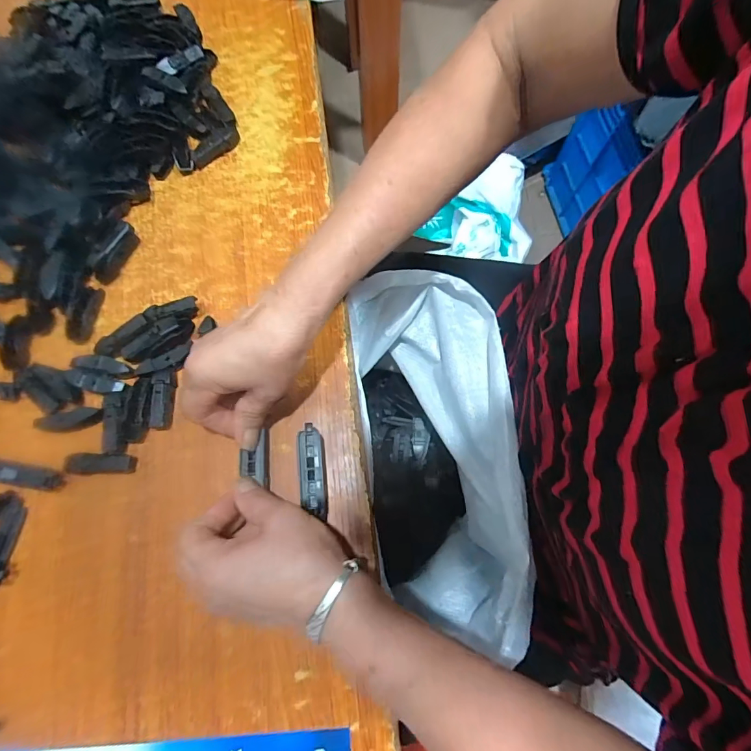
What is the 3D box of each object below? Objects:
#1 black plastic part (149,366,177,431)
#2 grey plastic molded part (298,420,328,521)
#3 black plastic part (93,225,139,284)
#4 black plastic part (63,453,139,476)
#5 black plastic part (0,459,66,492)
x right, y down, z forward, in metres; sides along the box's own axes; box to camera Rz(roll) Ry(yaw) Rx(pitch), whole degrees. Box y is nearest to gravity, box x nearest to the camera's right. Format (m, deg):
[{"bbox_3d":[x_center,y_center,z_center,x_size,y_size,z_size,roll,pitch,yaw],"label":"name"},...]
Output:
[{"bbox_3d":[-0.177,0.019,0.348,0.016,0.011,0.049,-4,75,0],"label":"black plastic part"},{"bbox_3d":[-0.048,0.075,0.329,0.020,0.020,0.070,-5,75,0],"label":"grey plastic molded part"},{"bbox_3d":[-0.237,-0.111,0.382,0.015,0.013,0.057,26,77,8],"label":"black plastic part"},{"bbox_3d":[-0.219,0.071,0.331,0.054,0.008,0.016,1,75,1],"label":"black plastic part"},{"bbox_3d":[-0.291,0.079,0.336,0.077,0.014,0.017,10,75,4],"label":"black plastic part"}]

